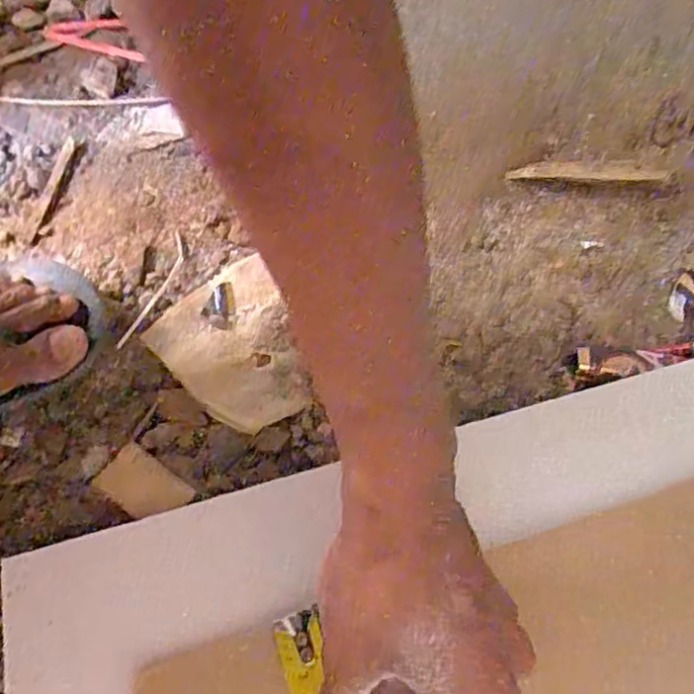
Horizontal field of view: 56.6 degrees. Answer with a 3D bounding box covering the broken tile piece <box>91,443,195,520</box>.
[{"bbox_3d":[-0.122,0.084,0.386,0.052,0.005,0.032,30,66,18],"label":"broken tile piece"}]

